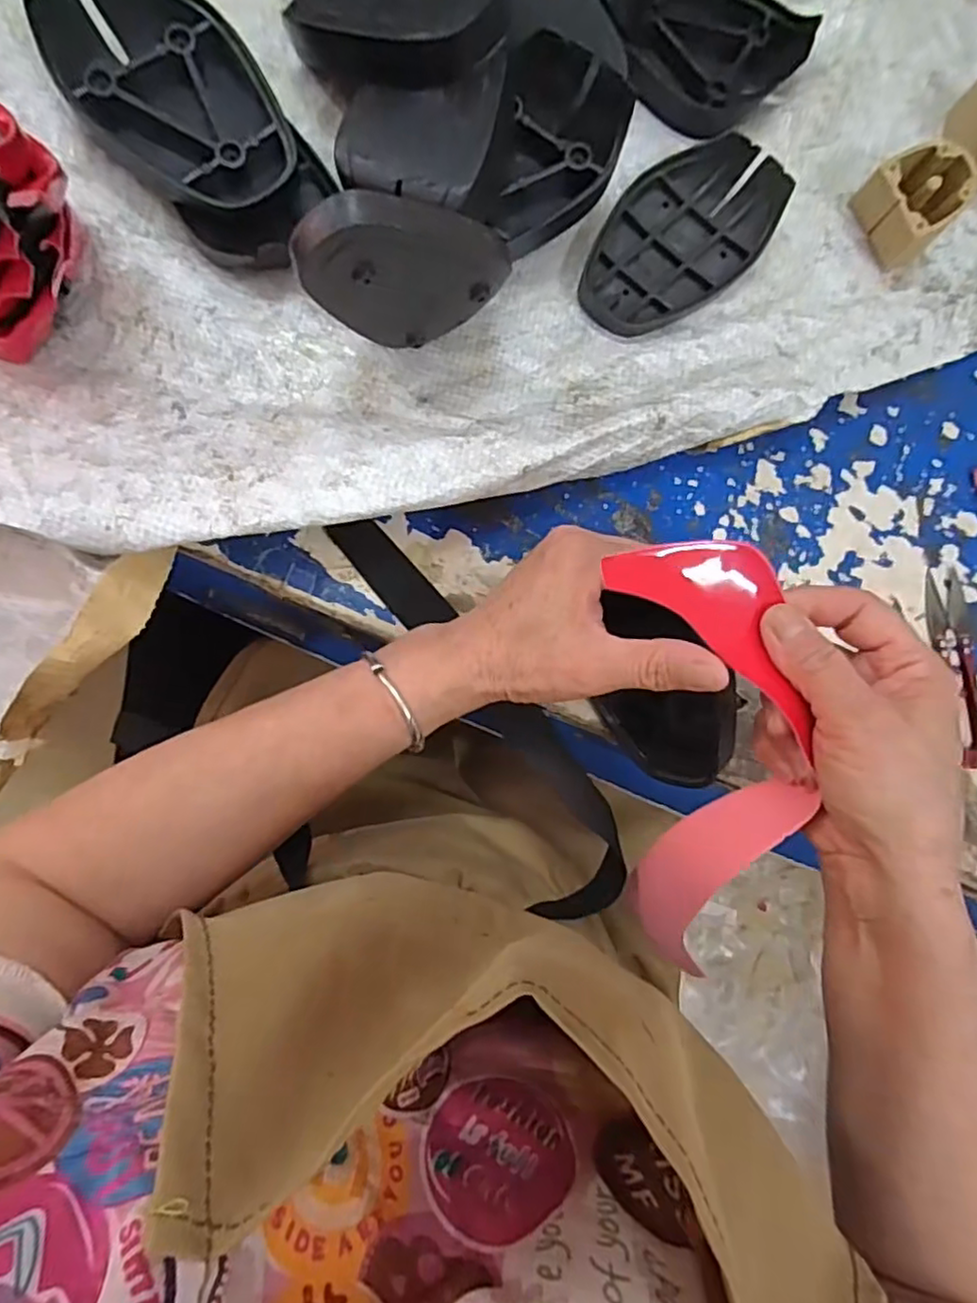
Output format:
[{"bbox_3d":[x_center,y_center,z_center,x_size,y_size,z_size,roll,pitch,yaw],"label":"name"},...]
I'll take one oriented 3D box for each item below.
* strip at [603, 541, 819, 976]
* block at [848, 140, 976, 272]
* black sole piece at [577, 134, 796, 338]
[{"bbox_3d":[0.092,0.062,0.289,0.076,0.057,0.216,-6,117,-8],"label":"strip"},{"bbox_3d":[0.248,-0.263,0.380,0.046,0.037,0.056,-25,92,-8],"label":"block"},{"bbox_3d":[0.106,-0.232,0.361,0.121,0.022,0.073,-38,94,-7],"label":"black sole piece"}]

